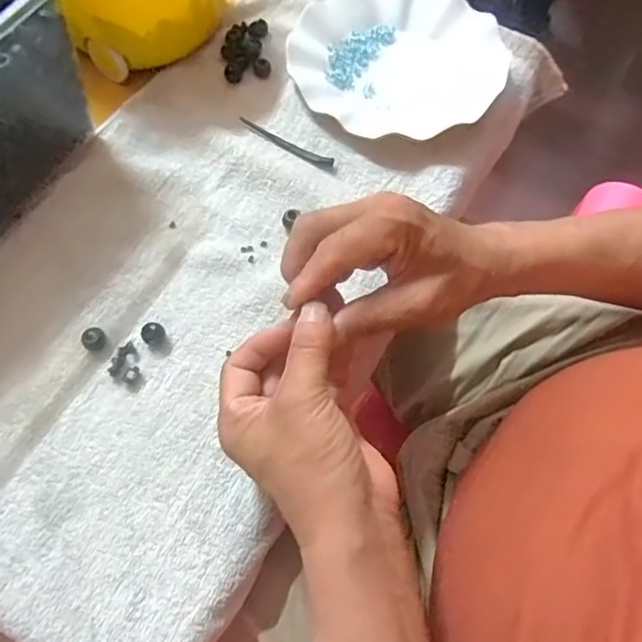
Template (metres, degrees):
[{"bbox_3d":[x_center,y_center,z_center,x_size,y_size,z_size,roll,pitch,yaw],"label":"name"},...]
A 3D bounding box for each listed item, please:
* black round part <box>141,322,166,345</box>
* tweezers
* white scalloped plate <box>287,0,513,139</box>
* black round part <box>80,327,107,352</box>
[{"bbox_3d":[-0.116,0.009,0.400,0.016,0.012,0.013,-32,68,-14],"label":"black round part"},{"bbox_3d":[-0.029,-0.147,0.477,0.088,0.007,0.011,29,67,13],"label":"tweezers"},{"bbox_3d":[0.073,-0.241,0.519,0.185,0.022,0.185,0,64,0],"label":"white scalloped plate"},{"bbox_3d":[-0.156,0.012,0.397,0.014,0.015,0.012,-22,66,-10],"label":"black round part"}]

